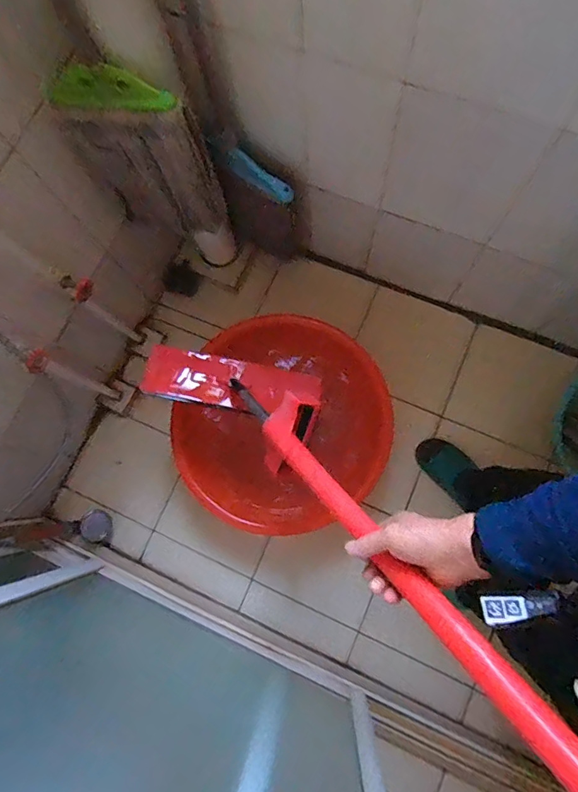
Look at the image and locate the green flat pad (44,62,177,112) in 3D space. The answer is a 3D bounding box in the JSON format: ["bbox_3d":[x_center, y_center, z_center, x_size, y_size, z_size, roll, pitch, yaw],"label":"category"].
[{"bbox_3d":[-0.273,-0.468,0.691,0.179,0.068,0.044,2,78,4],"label":"green flat pad"}]

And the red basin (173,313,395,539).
[{"bbox_3d":[-0.017,0.072,1.115,0.500,0.174,0.494,-1,78,3],"label":"red basin"}]

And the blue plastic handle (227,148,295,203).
[{"bbox_3d":[-0.059,-0.452,0.942,0.152,0.053,0.023,26,75,-23],"label":"blue plastic handle"}]

